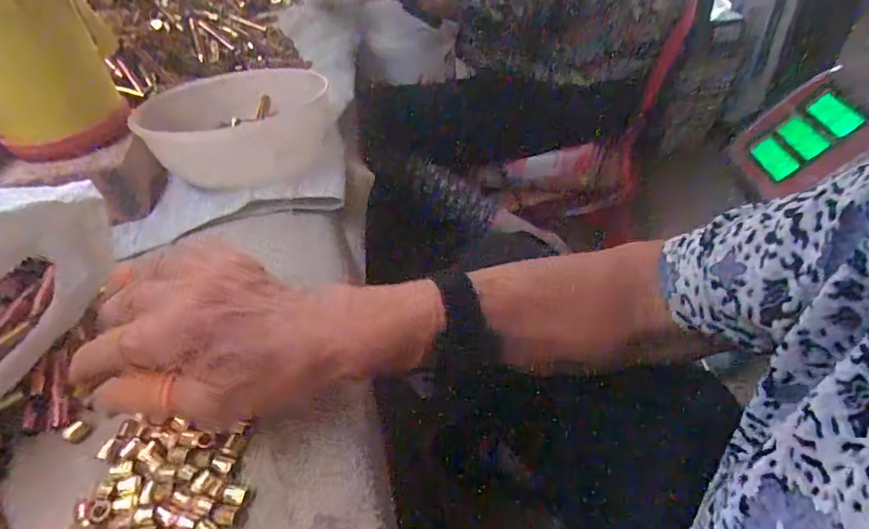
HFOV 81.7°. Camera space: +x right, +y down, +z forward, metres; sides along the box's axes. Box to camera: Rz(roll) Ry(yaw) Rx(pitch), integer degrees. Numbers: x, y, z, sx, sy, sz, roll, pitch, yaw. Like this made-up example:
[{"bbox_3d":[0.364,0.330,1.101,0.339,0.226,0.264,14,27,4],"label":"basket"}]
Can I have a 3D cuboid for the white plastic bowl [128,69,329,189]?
[{"bbox_3d":[-0.175,-0.125,0.449,0.151,0.058,0.163,-2,45,2],"label":"white plastic bowl"}]

